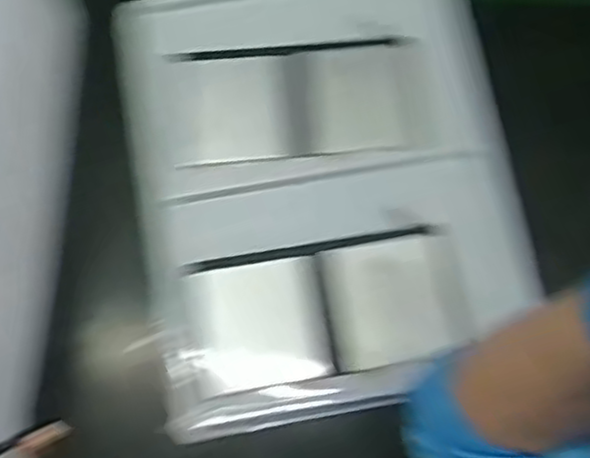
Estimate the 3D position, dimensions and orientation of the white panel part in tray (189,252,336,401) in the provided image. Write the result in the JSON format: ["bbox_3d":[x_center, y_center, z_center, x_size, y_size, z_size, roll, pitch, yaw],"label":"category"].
[{"bbox_3d":[-0.024,0.064,0.507,0.086,0.009,0.082,-11,70,-3],"label":"white panel part in tray"}]

